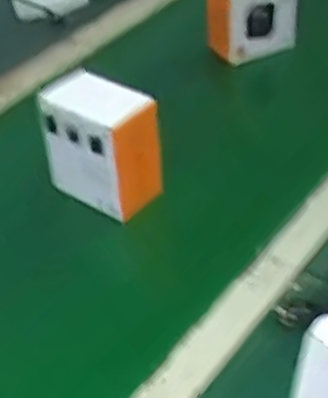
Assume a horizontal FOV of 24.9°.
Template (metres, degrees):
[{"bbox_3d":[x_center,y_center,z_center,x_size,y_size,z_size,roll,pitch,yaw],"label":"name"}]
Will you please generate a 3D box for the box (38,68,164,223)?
[{"bbox_3d":[-0.064,-0.056,0.765,0.111,0.118,0.076,27,47,31],"label":"box"}]

